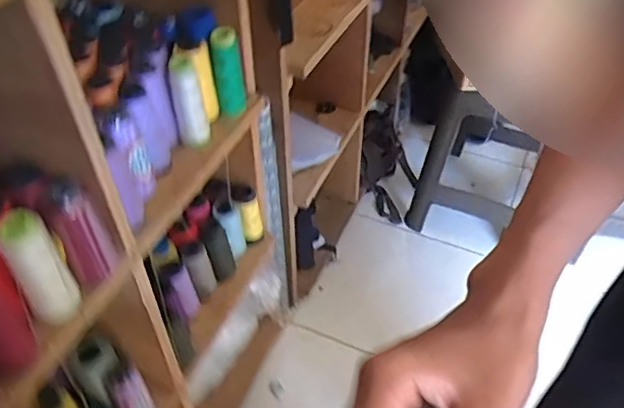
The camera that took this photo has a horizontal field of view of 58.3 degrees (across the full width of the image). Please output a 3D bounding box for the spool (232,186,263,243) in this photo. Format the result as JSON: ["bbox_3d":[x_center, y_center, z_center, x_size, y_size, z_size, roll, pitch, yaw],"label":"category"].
[{"bbox_3d":[-0.112,0.021,0.988,0.043,0.123,0.041,0,45,0],"label":"spool"}]

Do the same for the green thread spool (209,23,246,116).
[{"bbox_3d":[-0.114,-0.179,0.764,0.036,0.117,0.033,0,45,0],"label":"green thread spool"}]

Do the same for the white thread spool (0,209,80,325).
[{"bbox_3d":[-0.250,0.059,0.516,0.038,0.117,0.035,-24,50,-22],"label":"white thread spool"}]

